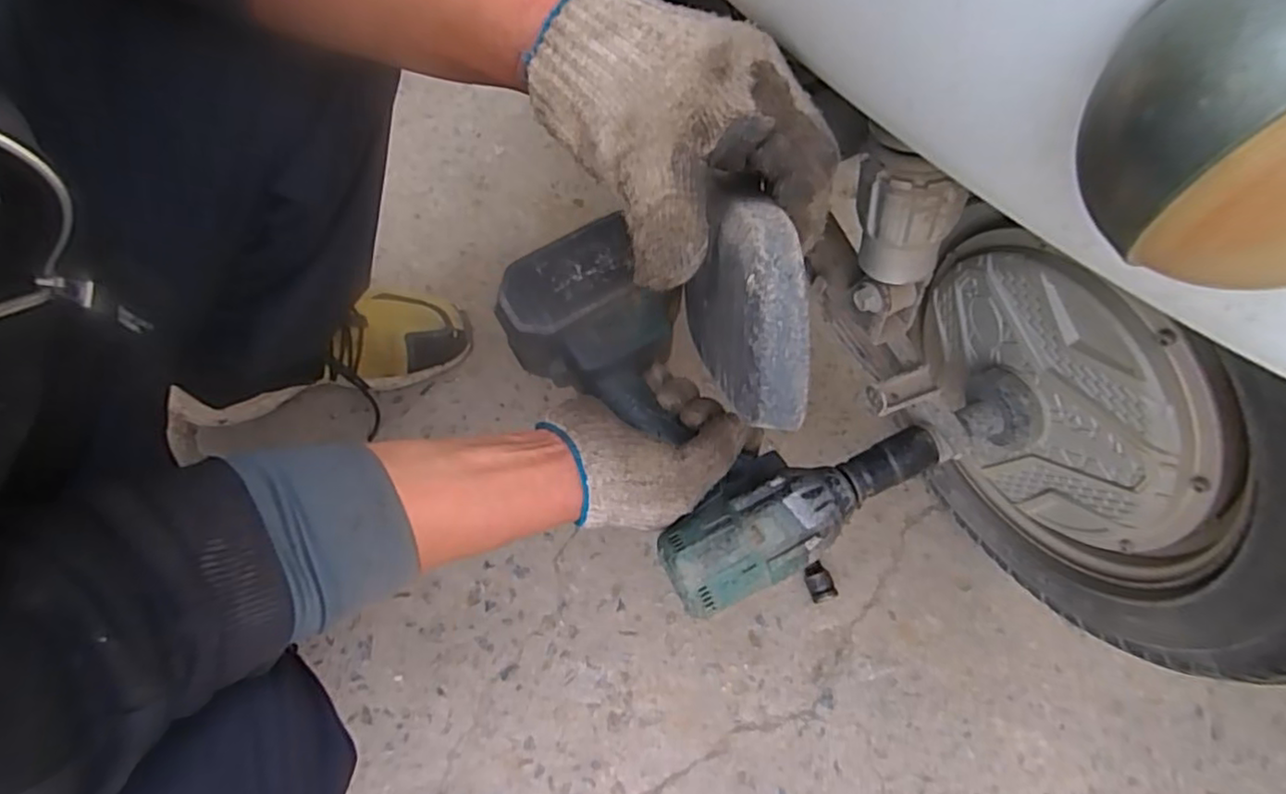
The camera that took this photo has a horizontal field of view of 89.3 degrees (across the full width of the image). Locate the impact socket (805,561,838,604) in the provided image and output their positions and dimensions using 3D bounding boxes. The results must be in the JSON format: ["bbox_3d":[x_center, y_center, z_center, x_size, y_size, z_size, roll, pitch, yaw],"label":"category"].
[{"bbox_3d":[0.158,0.167,0.582,0.023,0.021,0.034,-18,73,-7],"label":"impact socket"}]

